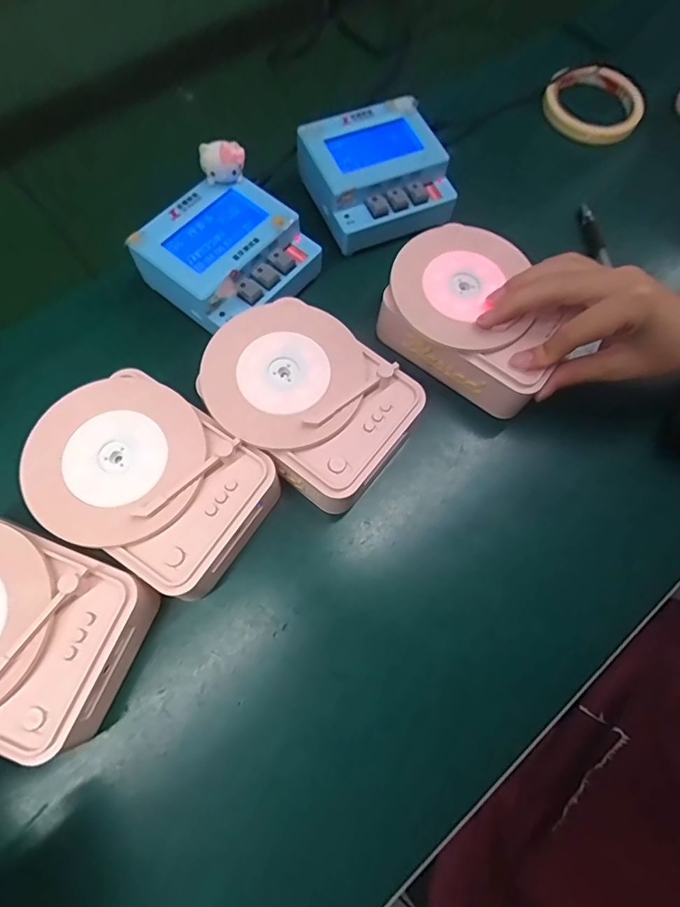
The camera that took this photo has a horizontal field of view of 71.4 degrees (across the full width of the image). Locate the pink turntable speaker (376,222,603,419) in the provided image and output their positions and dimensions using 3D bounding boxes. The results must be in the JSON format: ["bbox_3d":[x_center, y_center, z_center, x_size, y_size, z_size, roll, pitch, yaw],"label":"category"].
[{"bbox_3d":[0.098,-0.101,0.343,0.123,0.049,0.096,33,72,9],"label":"pink turntable speaker"}]

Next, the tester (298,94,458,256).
[{"bbox_3d":[0.029,-0.225,0.383,0.104,0.041,0.101,-25,73,-10],"label":"tester"}]

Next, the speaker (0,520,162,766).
[{"bbox_3d":[-0.182,0.095,0.257,0.131,0.048,0.098,20,71,5],"label":"speaker"}]

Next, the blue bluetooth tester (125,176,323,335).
[{"bbox_3d":[-0.082,-0.144,0.354,0.098,0.048,0.101,34,73,10],"label":"blue bluetooth tester"}]

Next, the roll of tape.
[{"bbox_3d":[0.245,-0.339,0.459,0.091,0.026,0.087,1,70,-2],"label":"roll of tape"}]

